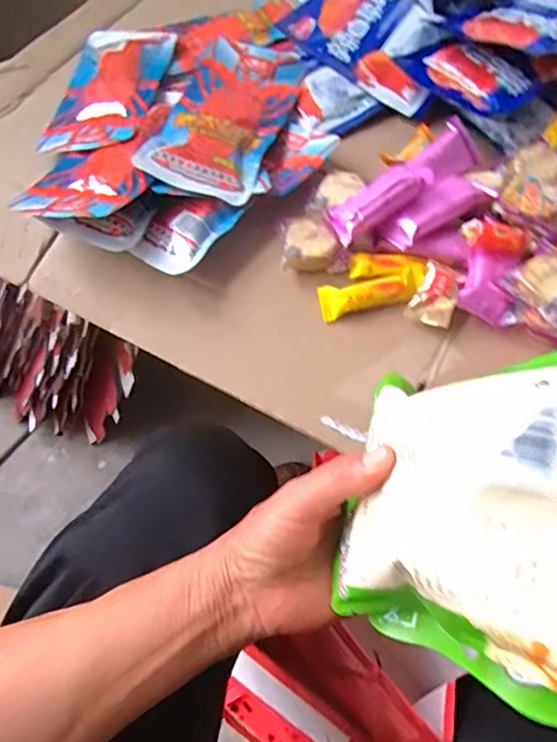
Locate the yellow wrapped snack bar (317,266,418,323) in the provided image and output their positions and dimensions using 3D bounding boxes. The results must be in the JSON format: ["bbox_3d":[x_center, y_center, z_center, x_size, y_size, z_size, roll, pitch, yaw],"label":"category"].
[{"bbox_3d":[0.068,-0.058,0.425,0.073,0.016,0.024,-12,61,-8],"label":"yellow wrapped snack bar"}]

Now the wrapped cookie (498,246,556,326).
[{"bbox_3d":[0.196,-0.064,0.397,0.045,0.013,0.045,-28,64,-16],"label":"wrapped cookie"}]

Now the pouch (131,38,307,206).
[{"bbox_3d":[-0.047,-0.232,0.496,0.098,0.015,0.198,15,61,8],"label":"pouch"}]

